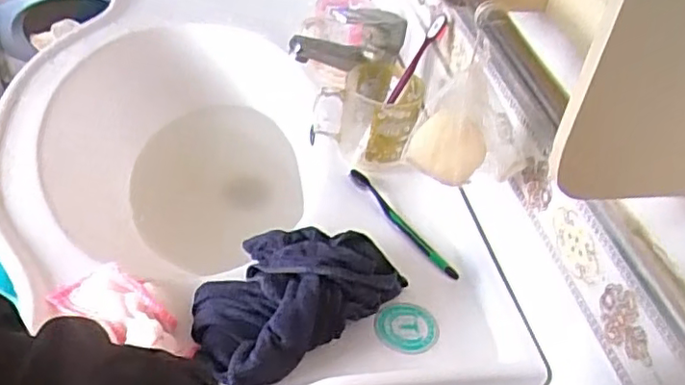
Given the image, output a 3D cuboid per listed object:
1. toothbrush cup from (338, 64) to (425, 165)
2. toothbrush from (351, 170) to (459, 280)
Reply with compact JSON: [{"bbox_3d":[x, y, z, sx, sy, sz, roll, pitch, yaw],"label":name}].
[{"bbox_3d":[0.044,-0.092,0.710,0.087,0.077,0.094,4,40,-4],"label":"toothbrush cup"},{"bbox_3d":[0.061,0.030,0.652,0.010,0.022,0.168,-24,50,-29],"label":"toothbrush"}]

